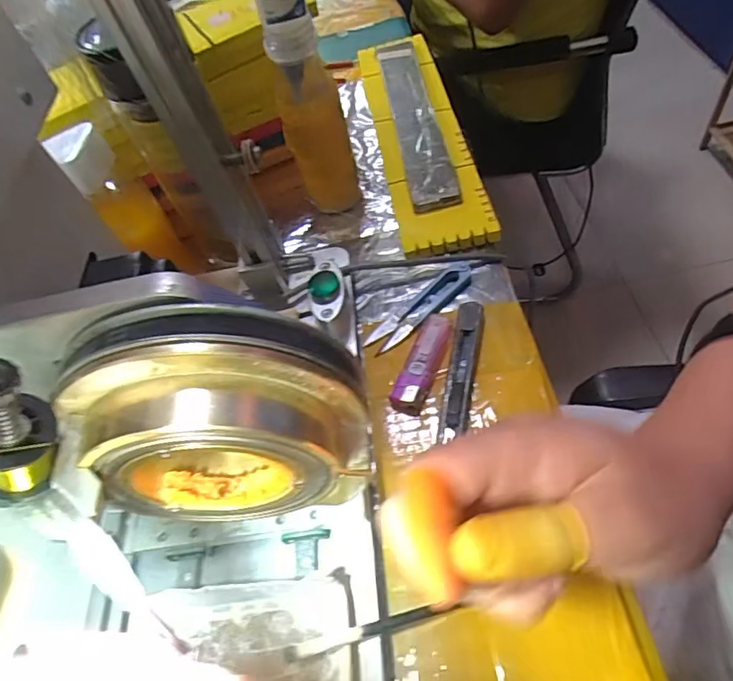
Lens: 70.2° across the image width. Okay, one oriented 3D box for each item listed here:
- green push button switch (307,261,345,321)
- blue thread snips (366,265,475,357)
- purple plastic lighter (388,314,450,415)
[{"bbox_3d":[-0.030,-0.039,0.384,0.026,0.012,0.055,-8,55,6],"label":"green push button switch"},{"bbox_3d":[0.044,-0.027,0.412,0.105,0.013,0.027,-39,57,-15],"label":"blue thread snips"},{"bbox_3d":[0.040,0.017,0.379,0.024,0.014,0.083,15,60,21],"label":"purple plastic lighter"}]

